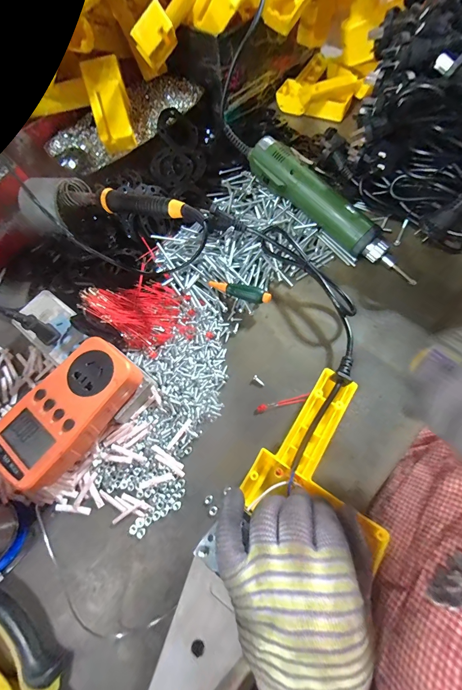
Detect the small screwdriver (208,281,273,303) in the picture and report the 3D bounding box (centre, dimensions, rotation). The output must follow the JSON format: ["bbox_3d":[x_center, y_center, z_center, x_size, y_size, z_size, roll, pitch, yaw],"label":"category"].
[{"bbox_3d":[0.009,-0.062,0.324,0.075,0.018,0.015,19,70,11],"label":"small screwdriver"}]

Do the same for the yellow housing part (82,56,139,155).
[{"bbox_3d":[-0.154,-0.306,0.361,0.044,0.021,0.100,-11,103,-2],"label":"yellow housing part"}]

